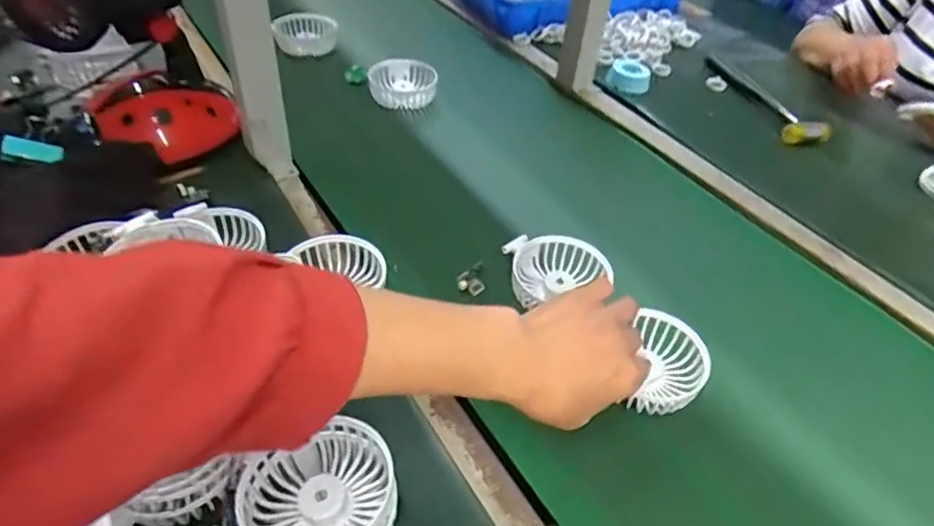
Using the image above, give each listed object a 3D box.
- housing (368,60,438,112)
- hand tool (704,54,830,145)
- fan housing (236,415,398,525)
[{"bbox_3d":[-0.084,-0.240,0.783,0.088,0.041,0.086,-2,45,-8],"label":"housing"},{"bbox_3d":[0.416,-0.231,0.817,0.055,0.025,0.217,-6,46,-12],"label":"hand tool"},{"bbox_3d":[-0.087,0.150,0.360,0.091,0.052,0.105,-21,51,-25],"label":"fan housing"}]

